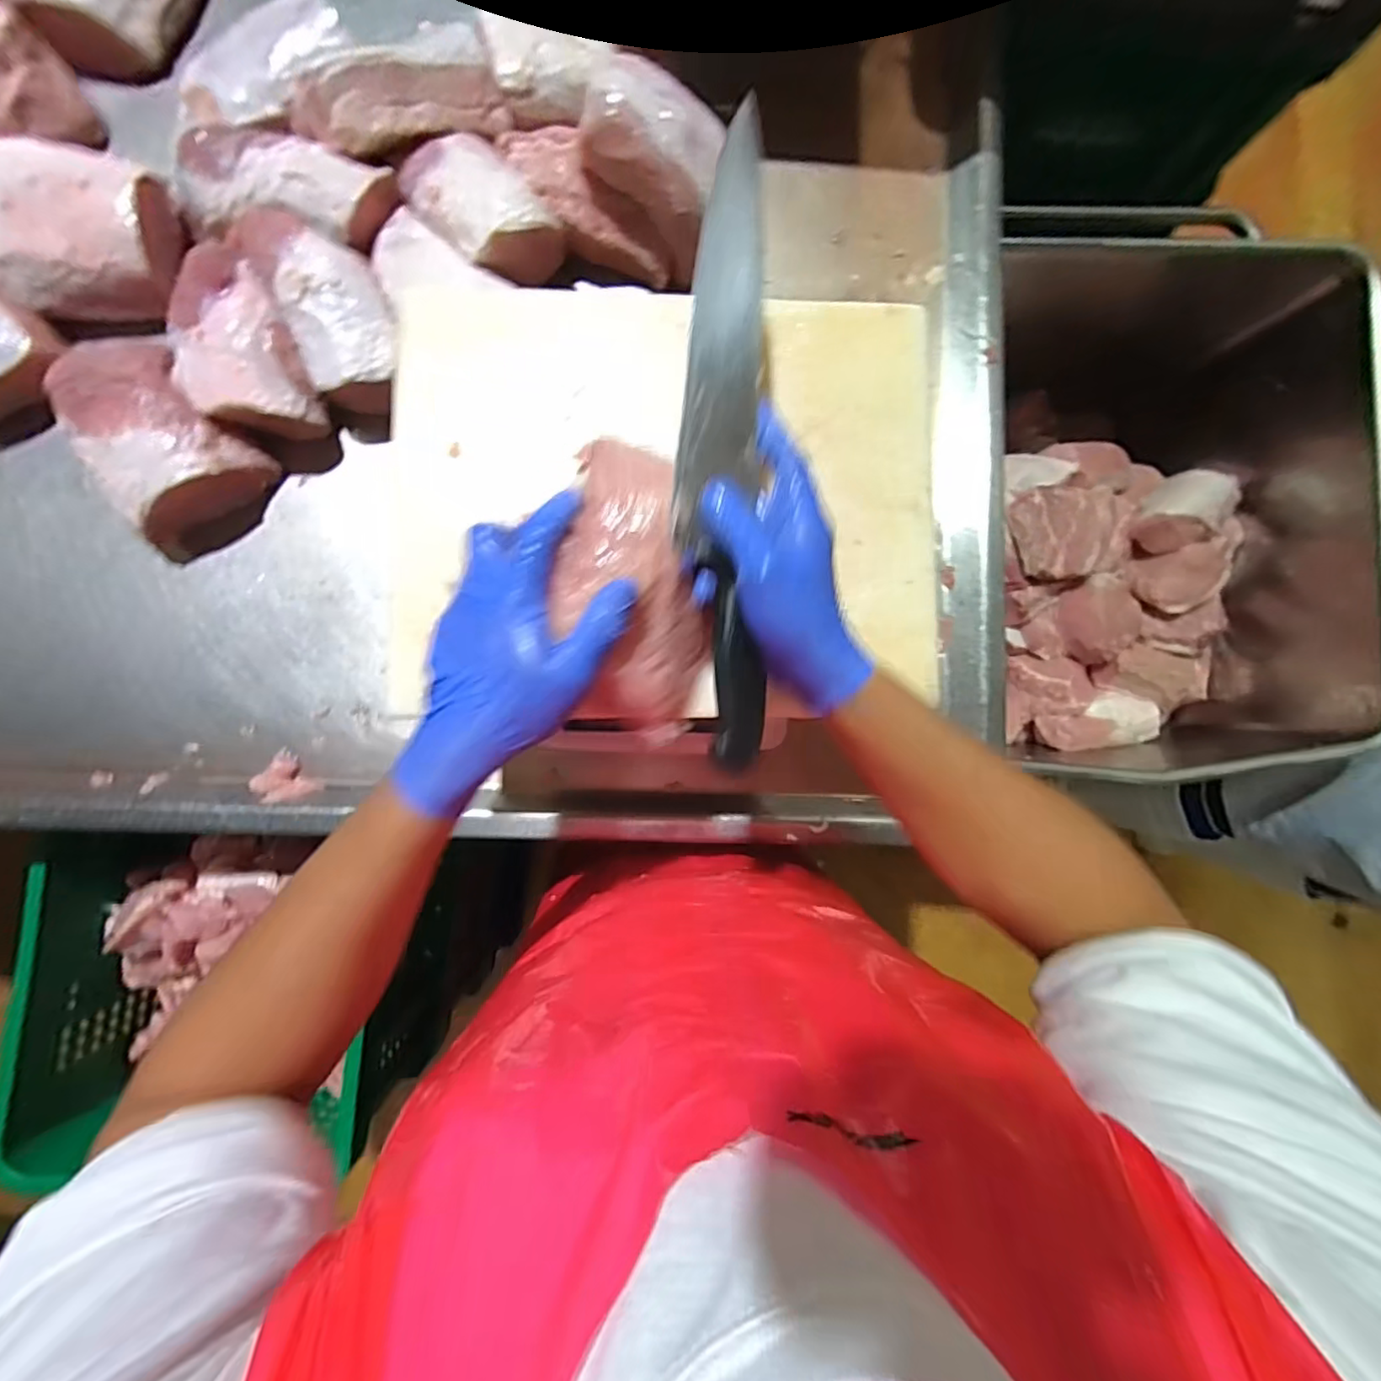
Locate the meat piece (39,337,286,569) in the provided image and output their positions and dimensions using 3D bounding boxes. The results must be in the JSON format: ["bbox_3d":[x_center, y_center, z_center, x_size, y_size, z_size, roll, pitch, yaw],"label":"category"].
[{"bbox_3d":[-0.478,-0.220,0.539,0.125,0.075,0.158,-38,89,-4],"label":"meat piece"}]

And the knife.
[{"bbox_3d":[0.018,-0.133,0.339,0.050,0.014,0.351,0,94,-2],"label":"knife"}]

